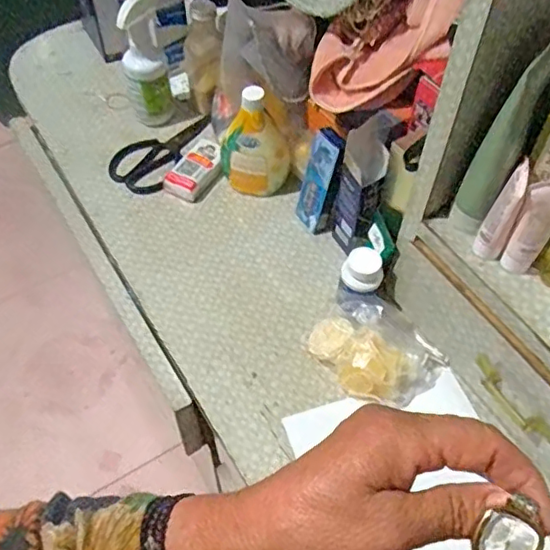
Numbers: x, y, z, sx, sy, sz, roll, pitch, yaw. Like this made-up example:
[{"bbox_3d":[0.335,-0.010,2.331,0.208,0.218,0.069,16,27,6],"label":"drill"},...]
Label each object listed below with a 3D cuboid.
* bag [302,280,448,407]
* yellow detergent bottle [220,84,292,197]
[{"bbox_3d":[0.112,0.076,0.684,0.121,0.055,0.156,-36,62,-23],"label":"bag"},{"bbox_3d":[-0.027,-0.177,0.800,0.090,0.139,0.065,-9,55,-7],"label":"yellow detergent bottle"}]

